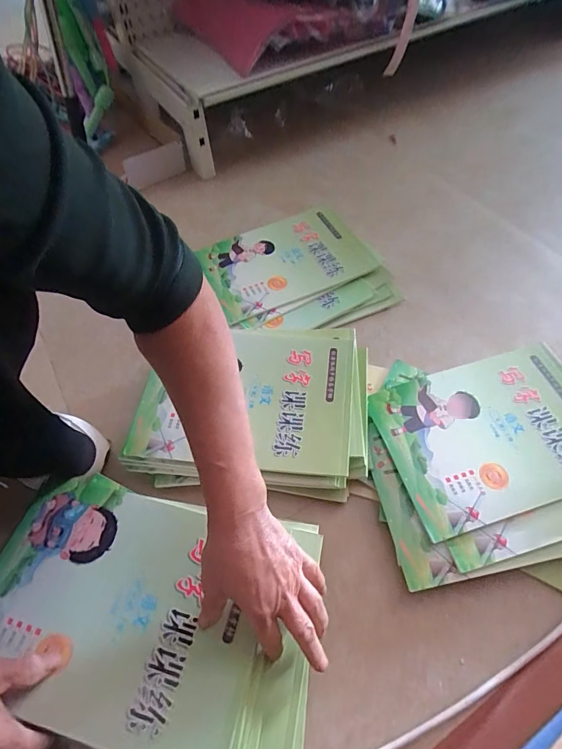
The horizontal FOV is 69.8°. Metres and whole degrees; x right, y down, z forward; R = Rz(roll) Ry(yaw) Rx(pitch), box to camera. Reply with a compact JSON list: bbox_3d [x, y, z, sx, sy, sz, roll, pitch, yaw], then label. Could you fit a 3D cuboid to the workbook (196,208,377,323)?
[{"bbox_3d":[0.005,-0.187,0.655,0.251,0.012,0.178,-24,60,-10],"label":"workbook"}]

